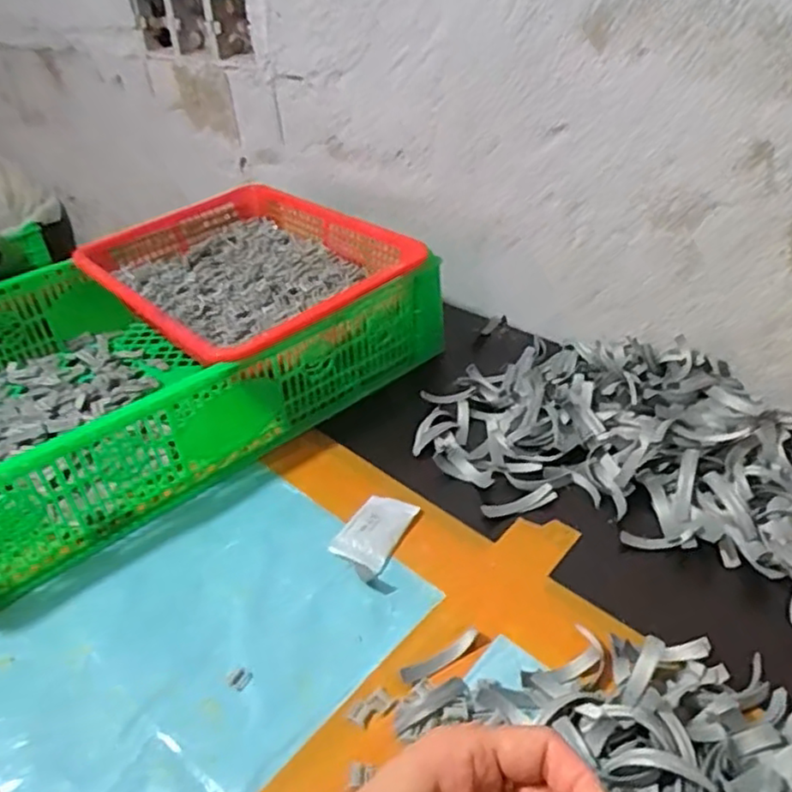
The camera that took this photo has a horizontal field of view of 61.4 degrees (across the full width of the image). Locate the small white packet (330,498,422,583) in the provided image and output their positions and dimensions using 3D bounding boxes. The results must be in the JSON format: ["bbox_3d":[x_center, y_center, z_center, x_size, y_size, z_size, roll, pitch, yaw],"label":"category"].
[{"bbox_3d":[-0.016,0.096,0.466,0.039,0.012,0.071,13,39,23],"label":"small white packet"}]

